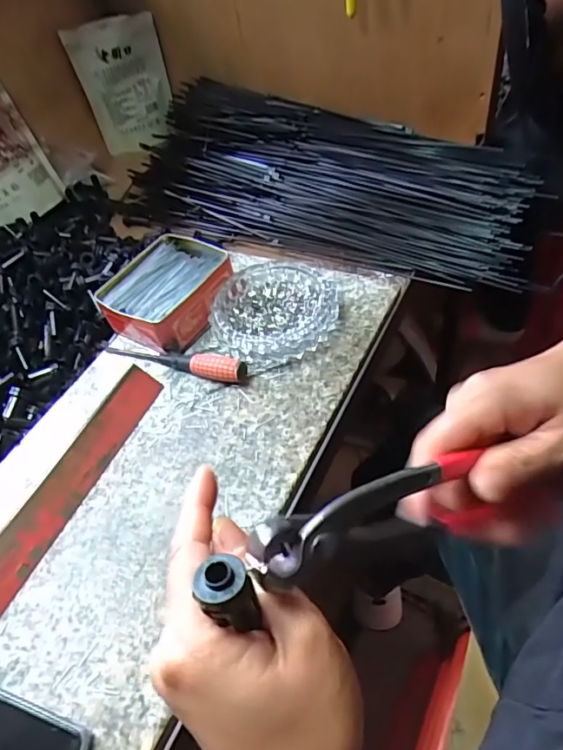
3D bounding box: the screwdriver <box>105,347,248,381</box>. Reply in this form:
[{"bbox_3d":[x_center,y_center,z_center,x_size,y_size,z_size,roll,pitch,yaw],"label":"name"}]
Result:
[{"bbox_3d":[-0.104,-0.018,0.498,0.156,0.025,0.025,9,52,30],"label":"screwdriver"}]

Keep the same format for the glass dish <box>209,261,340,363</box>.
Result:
[{"bbox_3d":[-0.007,-0.064,0.505,0.121,0.023,0.118,-5,49,6],"label":"glass dish"}]

